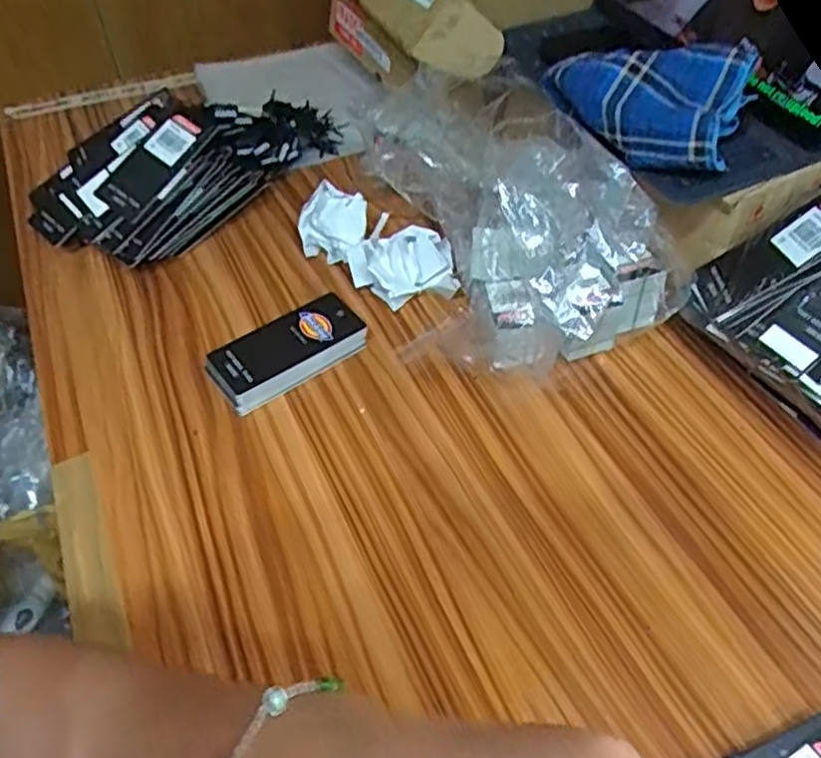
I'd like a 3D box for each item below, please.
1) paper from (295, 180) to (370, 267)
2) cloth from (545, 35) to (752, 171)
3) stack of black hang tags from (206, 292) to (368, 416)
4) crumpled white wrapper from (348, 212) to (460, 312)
[{"bbox_3d":[-0.064,-0.126,0.597,0.052,0.060,0.018,16,14,-12],"label":"paper"},{"bbox_3d":[0.159,-0.195,0.501,0.135,0.043,0.116,14,51,13],"label":"cloth"},{"bbox_3d":[-0.088,-0.021,0.529,0.111,0.020,0.055,-29,54,-22],"label":"stack of black hang tags"},{"bbox_3d":[-0.006,-0.085,0.569,0.081,0.043,0.055,-5,49,-3],"label":"crumpled white wrapper"}]

